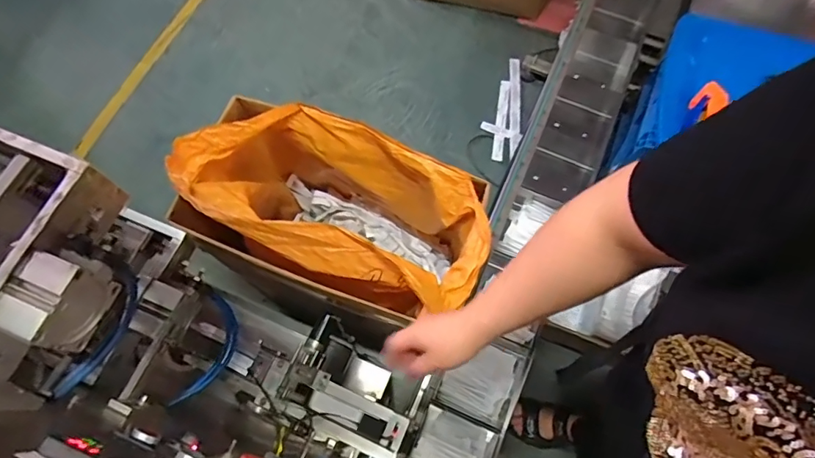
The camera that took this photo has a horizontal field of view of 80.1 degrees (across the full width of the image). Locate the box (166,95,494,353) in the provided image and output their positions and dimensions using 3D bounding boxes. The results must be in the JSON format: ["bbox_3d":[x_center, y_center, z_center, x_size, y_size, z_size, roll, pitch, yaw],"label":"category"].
[{"bbox_3d":[-0.116,-0.001,0.878,0.484,0.372,0.263,22,72,7],"label":"box"}]

